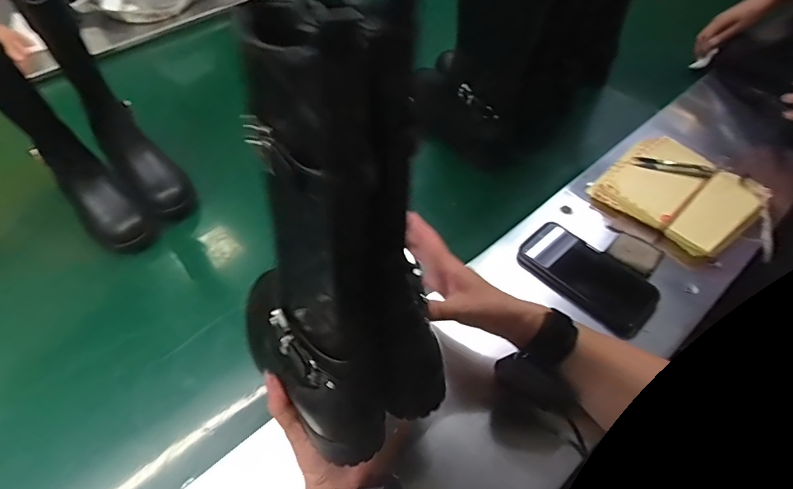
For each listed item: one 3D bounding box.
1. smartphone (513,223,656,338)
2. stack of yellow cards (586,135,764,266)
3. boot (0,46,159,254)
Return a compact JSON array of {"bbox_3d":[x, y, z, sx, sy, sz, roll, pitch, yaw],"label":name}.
[{"bbox_3d":[0.250,0.038,0.604,0.095,0.018,0.173,-34,60,-23],"label":"smartphone"},{"bbox_3d":[0.415,-0.078,0.690,0.186,0.032,0.197,-35,60,-24],"label":"stack of yellow cards"},{"bbox_3d":[-0.431,-0.132,0.576,0.164,0.278,0.082,37,61,25],"label":"boot"}]

